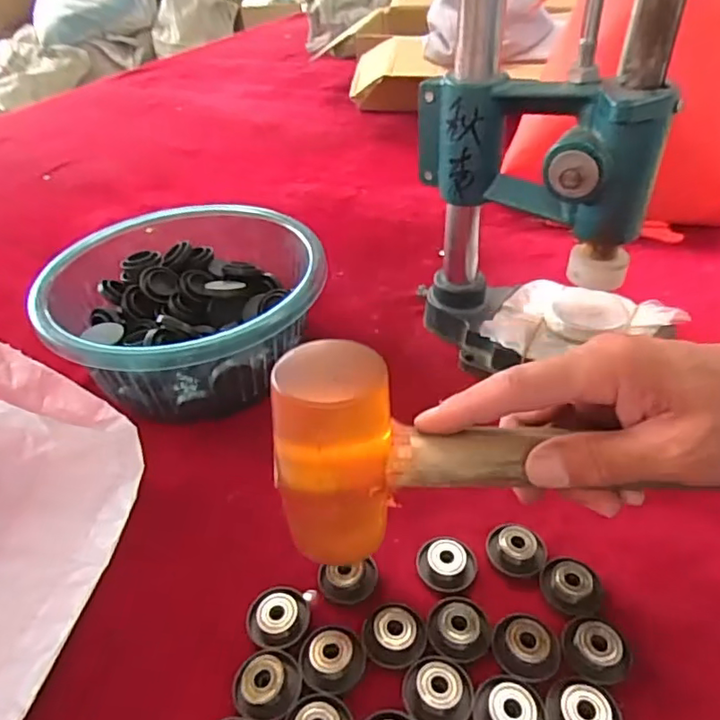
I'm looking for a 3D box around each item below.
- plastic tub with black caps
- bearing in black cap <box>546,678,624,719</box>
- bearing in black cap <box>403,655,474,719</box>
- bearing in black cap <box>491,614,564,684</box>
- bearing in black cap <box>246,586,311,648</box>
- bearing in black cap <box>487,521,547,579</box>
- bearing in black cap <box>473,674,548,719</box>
[{"bbox_3d":[-0.120,-0.036,0.454,0.183,0.086,0.202,-4,40,2],"label":"plastic tub with black caps"},{"bbox_3d":[0.104,0.163,0.263,0.033,0.007,0.031,-2,39,2],"label":"bearing in black cap"},{"bbox_3d":[0.037,0.158,0.274,0.032,0.010,0.032,-2,39,2],"label":"bearing in black cap"},{"bbox_3d":[0.085,0.144,0.289,0.033,0.014,0.033,-2,39,2],"label":"bearing in black cap"},{"bbox_3d":[-0.044,0.140,0.310,0.033,0.014,0.032,-2,39,2],"label":"bearing in black cap"},{"bbox_3d":[0.089,0.109,0.330,0.032,0.016,0.027,13,42,19],"label":"bearing in black cap"},{"bbox_3d":[0.070,0.162,0.265,0.032,0.009,0.032,4,40,10],"label":"bearing in black cap"}]

